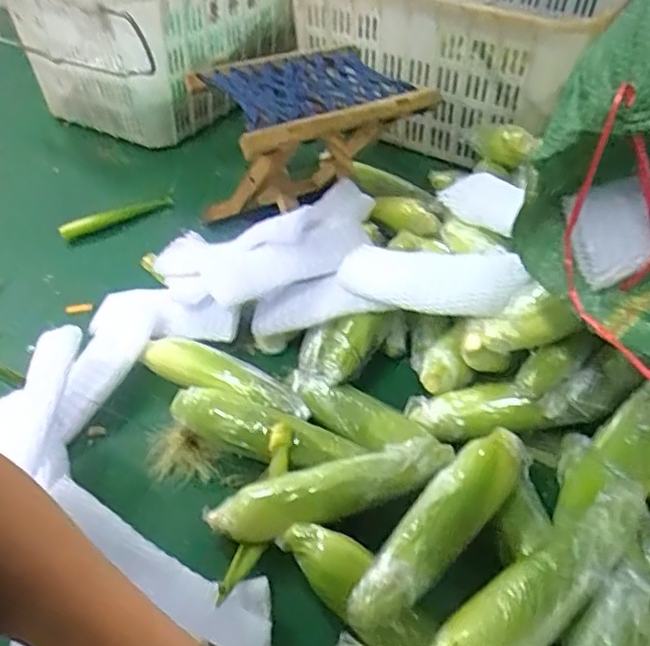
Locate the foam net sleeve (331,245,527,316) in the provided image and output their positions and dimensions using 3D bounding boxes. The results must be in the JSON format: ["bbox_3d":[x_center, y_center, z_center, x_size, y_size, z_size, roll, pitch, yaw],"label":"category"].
[{"bbox_3d":[0.118,-0.048,0.677,0.232,0.049,0.064,11,40,40],"label":"foam net sleeve"}]

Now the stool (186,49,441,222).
[{"bbox_3d":[-0.022,-0.236,0.886,0.267,0.240,0.260,-19,47,-19],"label":"stool"}]

